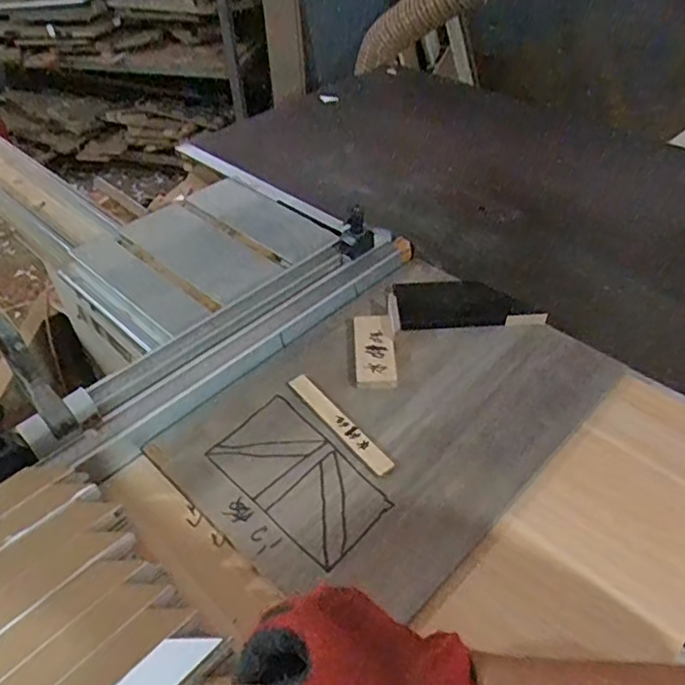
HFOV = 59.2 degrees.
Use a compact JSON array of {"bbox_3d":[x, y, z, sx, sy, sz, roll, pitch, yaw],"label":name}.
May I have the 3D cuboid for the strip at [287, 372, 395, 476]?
[{"bbox_3d":[-0.004,0.095,0.723,0.027,0.009,0.180,-30,50,-25],"label":"strip"}]

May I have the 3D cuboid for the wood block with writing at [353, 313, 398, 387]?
[{"bbox_3d":[0.043,0.007,0.804,0.051,0.010,0.136,-3,44,1],"label":"wood block with writing"}]

